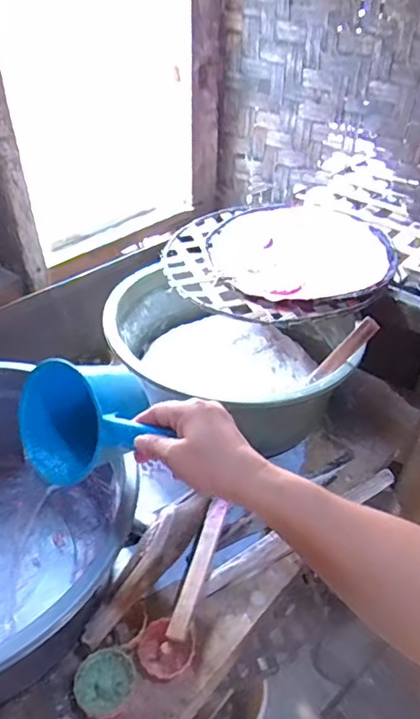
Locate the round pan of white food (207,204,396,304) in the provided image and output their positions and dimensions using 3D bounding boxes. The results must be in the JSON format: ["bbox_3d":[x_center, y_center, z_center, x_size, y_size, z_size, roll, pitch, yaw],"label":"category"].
[{"bbox_3d":[0.167,-0.206,1.004,0.326,0.050,0.353,2,39,-1],"label":"round pan of white food"}]

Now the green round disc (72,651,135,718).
[{"bbox_3d":[-0.114,0.344,0.559,0.061,0.017,0.061,11,39,10],"label":"green round disc"}]

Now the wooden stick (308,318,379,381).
[{"bbox_3d":[0.193,-0.009,0.766,0.023,0.163,0.017,45,50,8],"label":"wooden stick"}]

